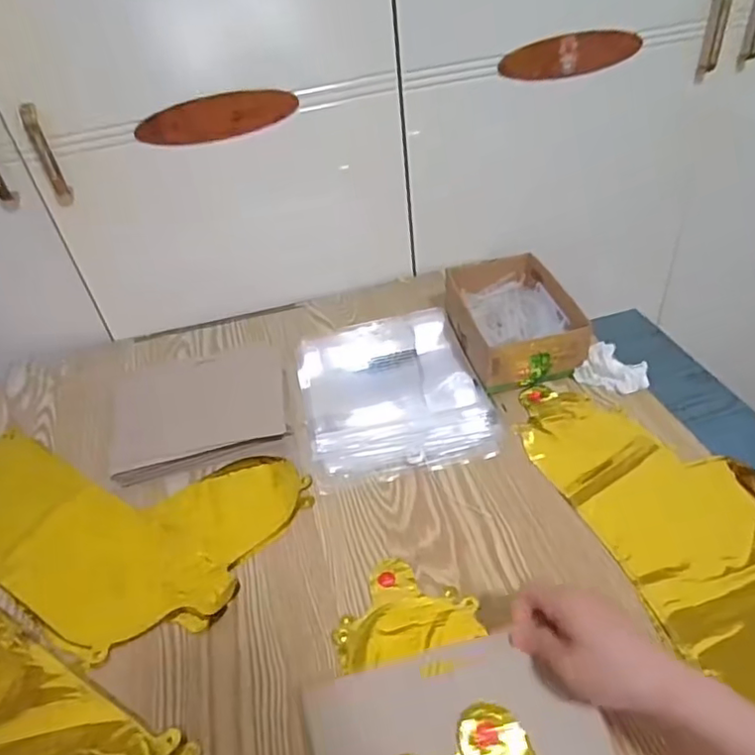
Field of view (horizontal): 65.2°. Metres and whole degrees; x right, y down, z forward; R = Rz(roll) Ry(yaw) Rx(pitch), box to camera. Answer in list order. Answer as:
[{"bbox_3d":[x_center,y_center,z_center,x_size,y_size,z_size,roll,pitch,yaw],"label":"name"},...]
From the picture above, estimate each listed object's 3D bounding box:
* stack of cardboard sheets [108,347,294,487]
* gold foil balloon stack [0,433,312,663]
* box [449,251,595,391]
[{"bbox_3d":[-0.210,0.036,0.703,0.203,0.016,0.191,-12,40,-5],"label":"stack of cardboard sheets"},{"bbox_3d":[-0.280,0.125,0.607,0.368,0.020,0.233,17,45,27],"label":"gold foil balloon stack"},{"bbox_3d":[0.161,-0.078,0.733,0.132,0.070,0.206,-13,40,-7],"label":"box"}]

